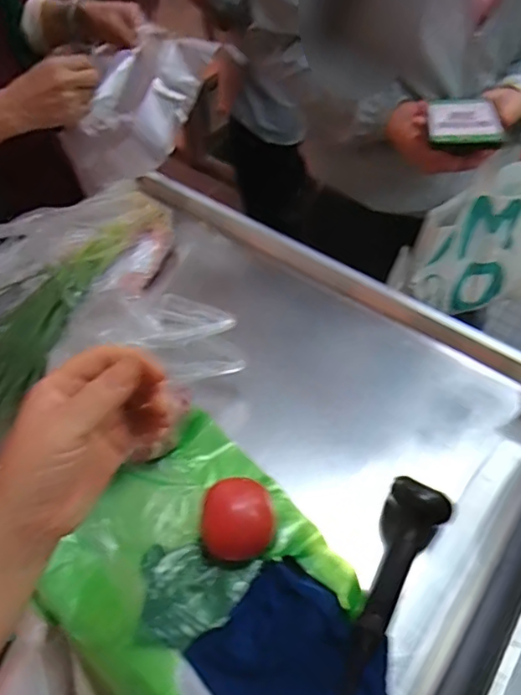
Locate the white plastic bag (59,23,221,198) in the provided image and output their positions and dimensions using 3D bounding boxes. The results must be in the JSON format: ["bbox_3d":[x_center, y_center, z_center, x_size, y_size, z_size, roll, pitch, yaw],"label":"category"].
[{"bbox_3d":[-0.163,-0.349,0.758,0.092,0.117,0.269,31,80,22],"label":"white plastic bag"}]

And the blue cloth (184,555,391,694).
[{"bbox_3d":[0.035,0.280,0.475,0.156,0.025,0.125,32,60,23],"label":"blue cloth"}]

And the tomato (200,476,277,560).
[{"bbox_3d":[-0.020,0.169,0.523,0.067,0.054,0.067,-1,53,1],"label":"tomato"}]

